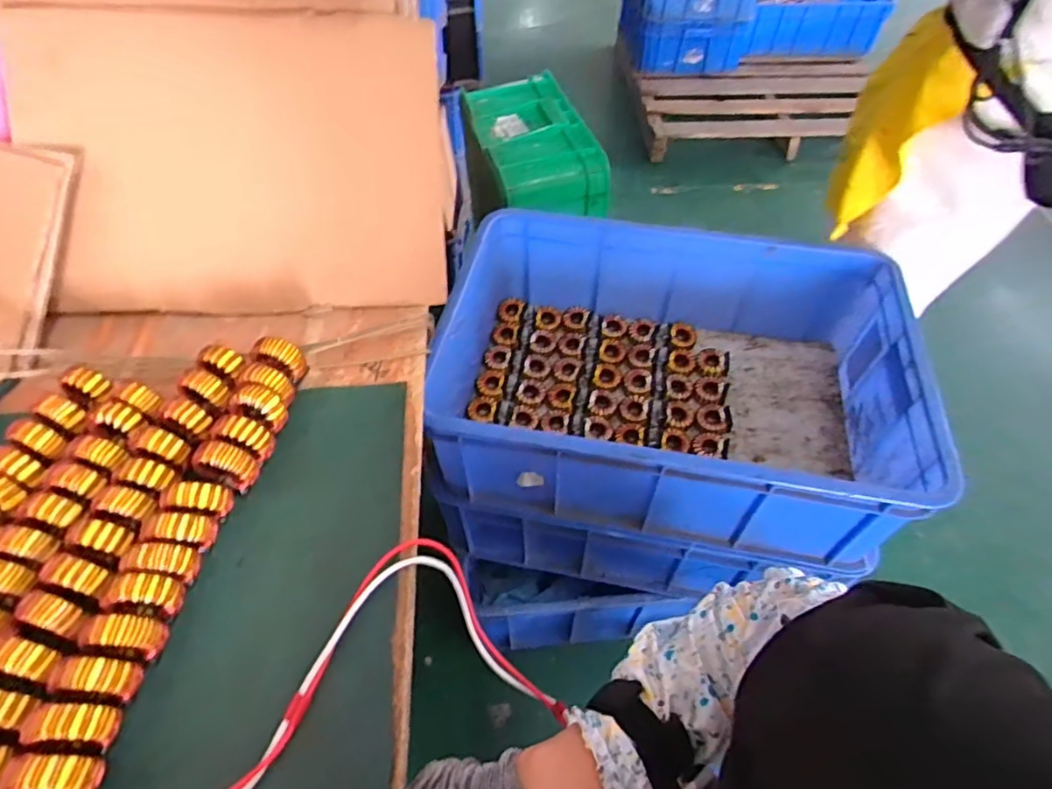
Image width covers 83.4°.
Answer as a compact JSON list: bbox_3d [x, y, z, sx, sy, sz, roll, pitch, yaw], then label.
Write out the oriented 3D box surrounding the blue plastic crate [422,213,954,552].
[{"bbox_3d":[0.196,-0.039,0.848,0.596,0.194,0.438,10,53,8],"label":"blue plastic crate"}]

